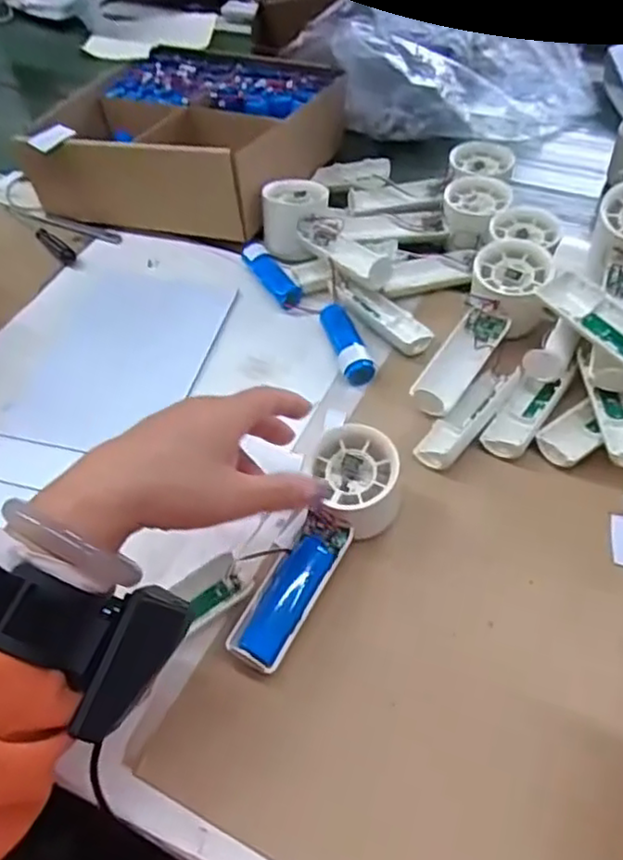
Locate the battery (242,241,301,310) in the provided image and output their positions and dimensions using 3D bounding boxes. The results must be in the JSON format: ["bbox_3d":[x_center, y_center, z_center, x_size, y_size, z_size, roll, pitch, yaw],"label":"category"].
[{"bbox_3d":[-0.035,-0.135,0.577,0.022,0.016,0.081,-26,54,-14],"label":"battery"}]

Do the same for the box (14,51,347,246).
[{"bbox_3d":[-0.126,-0.299,0.671,0.261,0.084,0.248,13,54,16],"label":"box"}]

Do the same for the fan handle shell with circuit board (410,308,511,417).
[{"bbox_3d":[0.108,-0.049,0.486,0.034,0.022,0.095,27,60,25],"label":"fan handle shell with circuit board"}]

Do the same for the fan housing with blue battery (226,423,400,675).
[{"bbox_3d":[0.005,0.072,0.405,0.048,0.049,0.151,24,70,22],"label":"fan housing with blue battery"}]

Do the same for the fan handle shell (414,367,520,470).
[{"bbox_3d":[0.108,-0.011,0.464,0.027,0.018,0.094,30,61,26],"label":"fan handle shell"}]

